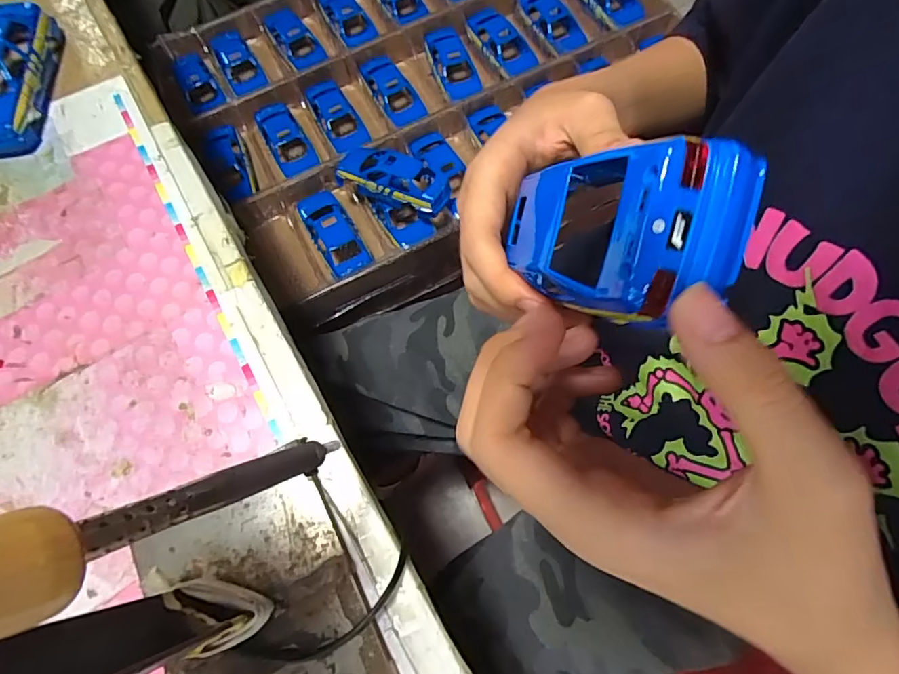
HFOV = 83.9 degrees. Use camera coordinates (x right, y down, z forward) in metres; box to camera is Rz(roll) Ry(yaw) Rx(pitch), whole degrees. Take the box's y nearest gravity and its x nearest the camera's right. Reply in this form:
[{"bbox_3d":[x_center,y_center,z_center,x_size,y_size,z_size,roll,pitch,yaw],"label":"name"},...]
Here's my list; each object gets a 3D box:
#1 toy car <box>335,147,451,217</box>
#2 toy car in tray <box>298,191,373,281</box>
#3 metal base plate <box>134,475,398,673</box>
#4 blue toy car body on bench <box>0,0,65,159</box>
[{"bbox_3d":[-0.064,-0.180,0.561,0.132,0.036,0.056,21,72,10],"label":"toy car"},{"bbox_3d":[-0.133,-0.121,0.571,0.050,0.034,0.122,-27,71,-7],"label":"toy car in tray"},{"bbox_3d":[-0.091,0.146,0.251,0.097,0.011,0.132,-26,70,-8],"label":"metal base plate"},{"bbox_3d":[-0.325,-0.192,0.366,0.045,0.043,0.124,-4,69,0],"label":"blue toy car body on bench"}]

